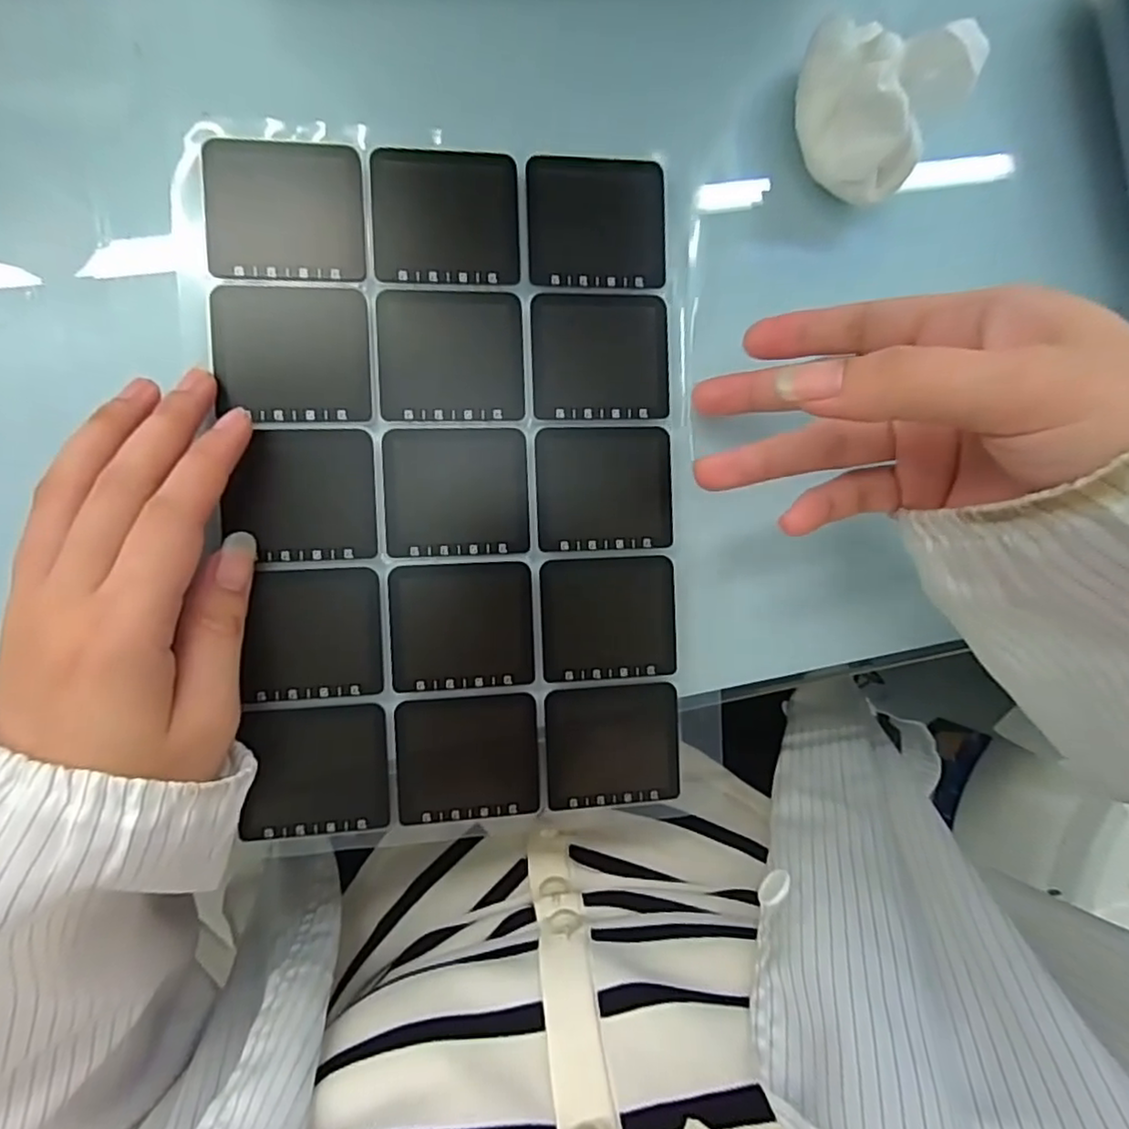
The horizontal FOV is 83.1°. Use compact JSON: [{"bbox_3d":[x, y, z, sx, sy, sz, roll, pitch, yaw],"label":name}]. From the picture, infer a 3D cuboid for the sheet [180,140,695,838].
[{"bbox_3d":[-0.040,-0.028,0.252,0.176,0.004,0.265,-2,92,-8],"label":"sheet"}]

